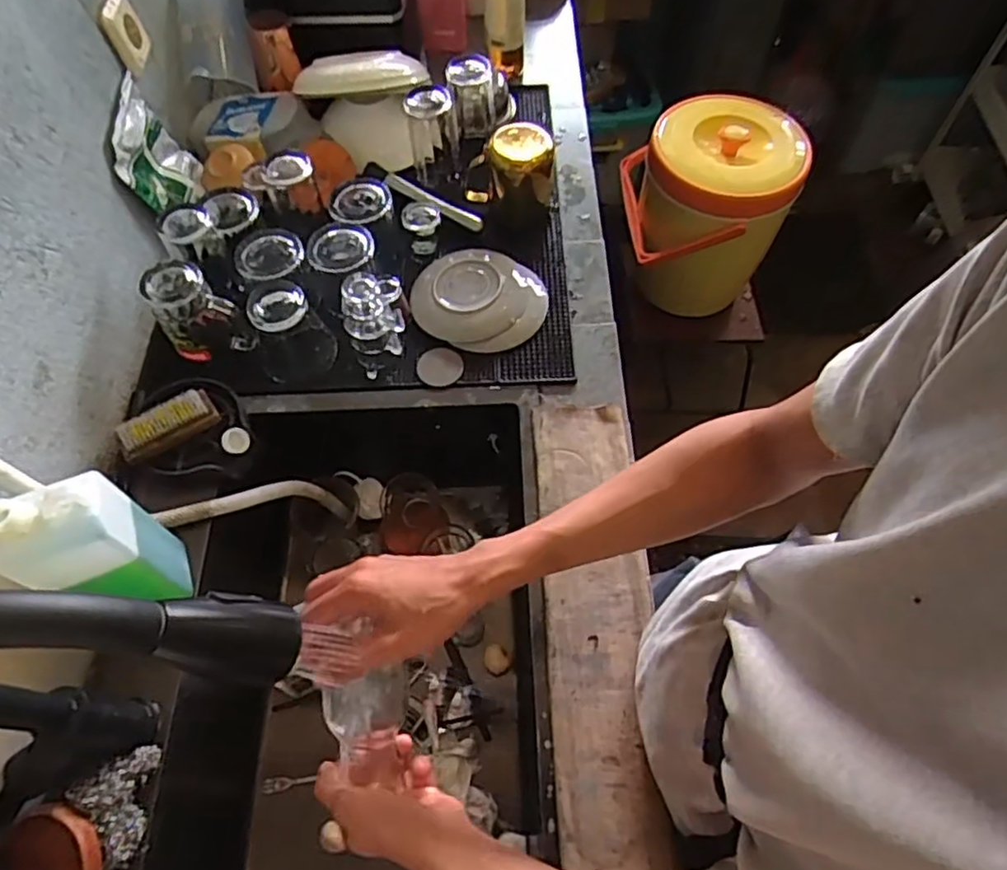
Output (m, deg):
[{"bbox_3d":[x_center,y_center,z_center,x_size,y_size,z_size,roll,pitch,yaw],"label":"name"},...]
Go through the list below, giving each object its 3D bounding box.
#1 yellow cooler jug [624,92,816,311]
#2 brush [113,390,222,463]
[{"bbox_3d":[0.429,-0.473,1.425,0.349,0.374,0.330,8,61,6],"label":"yellow cooler jug"},{"bbox_3d":[-0.382,-0.013,0.748,0.105,0.031,0.041,-31,64,-15],"label":"brush"}]

